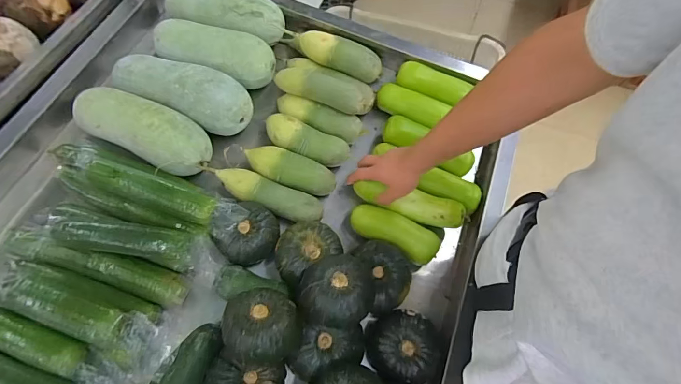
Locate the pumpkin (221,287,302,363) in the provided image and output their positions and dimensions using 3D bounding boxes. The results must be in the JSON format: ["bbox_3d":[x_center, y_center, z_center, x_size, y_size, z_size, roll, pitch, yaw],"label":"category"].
[{"bbox_3d":[-0.111,0.182,0.521,0.104,0.070,0.094,5,63,3],"label":"pumpkin"}]

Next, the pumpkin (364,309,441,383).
[{"bbox_3d":[0.098,0.242,0.593,0.108,0.071,0.105,0,63,0],"label":"pumpkin"}]

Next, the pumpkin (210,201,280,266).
[{"bbox_3d":[-0.155,0.063,0.619,0.101,0.059,0.091,-21,65,-10],"label":"pumpkin"}]

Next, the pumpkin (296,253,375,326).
[{"bbox_3d":[-0.007,0.145,0.546,0.102,0.082,0.095,0,63,0],"label":"pumpkin"}]

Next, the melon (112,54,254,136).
[{"bbox_3d":[-0.287,-0.187,0.699,0.234,0.086,0.095,18,64,9],"label":"melon"}]

